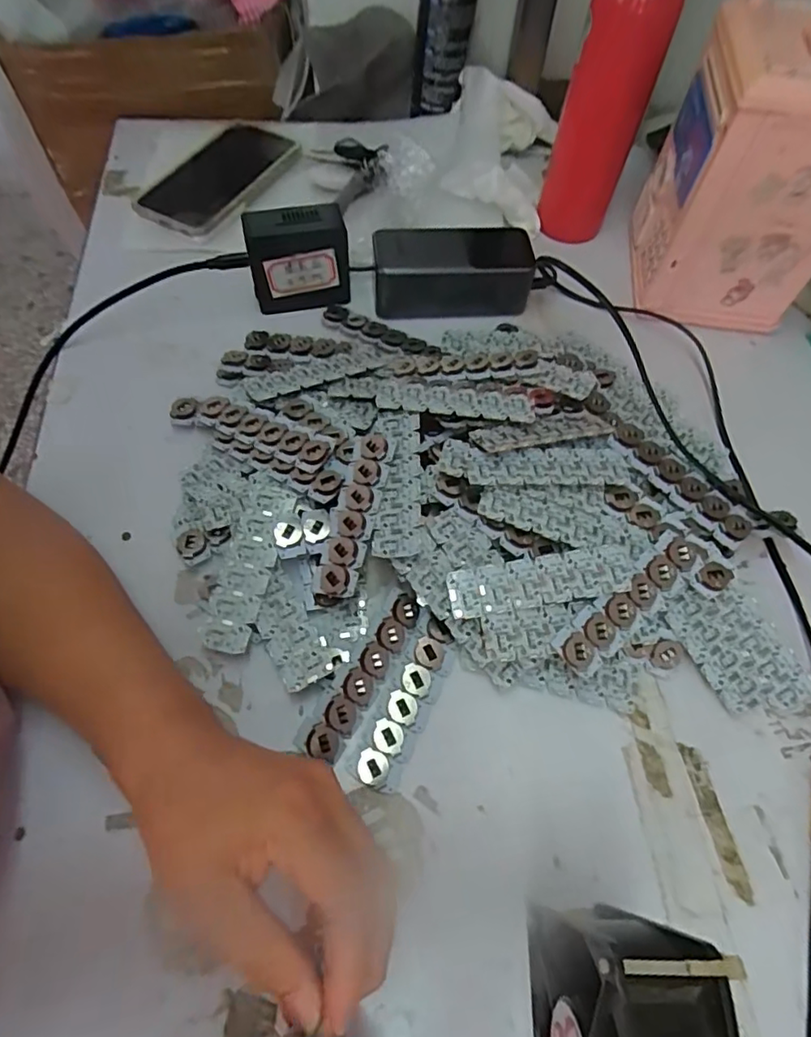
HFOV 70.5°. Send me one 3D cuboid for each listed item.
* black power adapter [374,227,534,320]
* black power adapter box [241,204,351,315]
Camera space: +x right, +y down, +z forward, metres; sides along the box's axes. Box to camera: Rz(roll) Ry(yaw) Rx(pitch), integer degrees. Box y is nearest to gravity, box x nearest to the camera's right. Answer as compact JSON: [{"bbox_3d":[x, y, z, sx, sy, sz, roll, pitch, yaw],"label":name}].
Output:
[{"bbox_3d":[0.042,-0.210,0.481,0.135,0.040,0.056,-3,62,-6],"label":"black power adapter"},{"bbox_3d":[-0.086,-0.209,0.458,0.075,0.069,0.034,-15,64,-11],"label":"black power adapter box"}]

